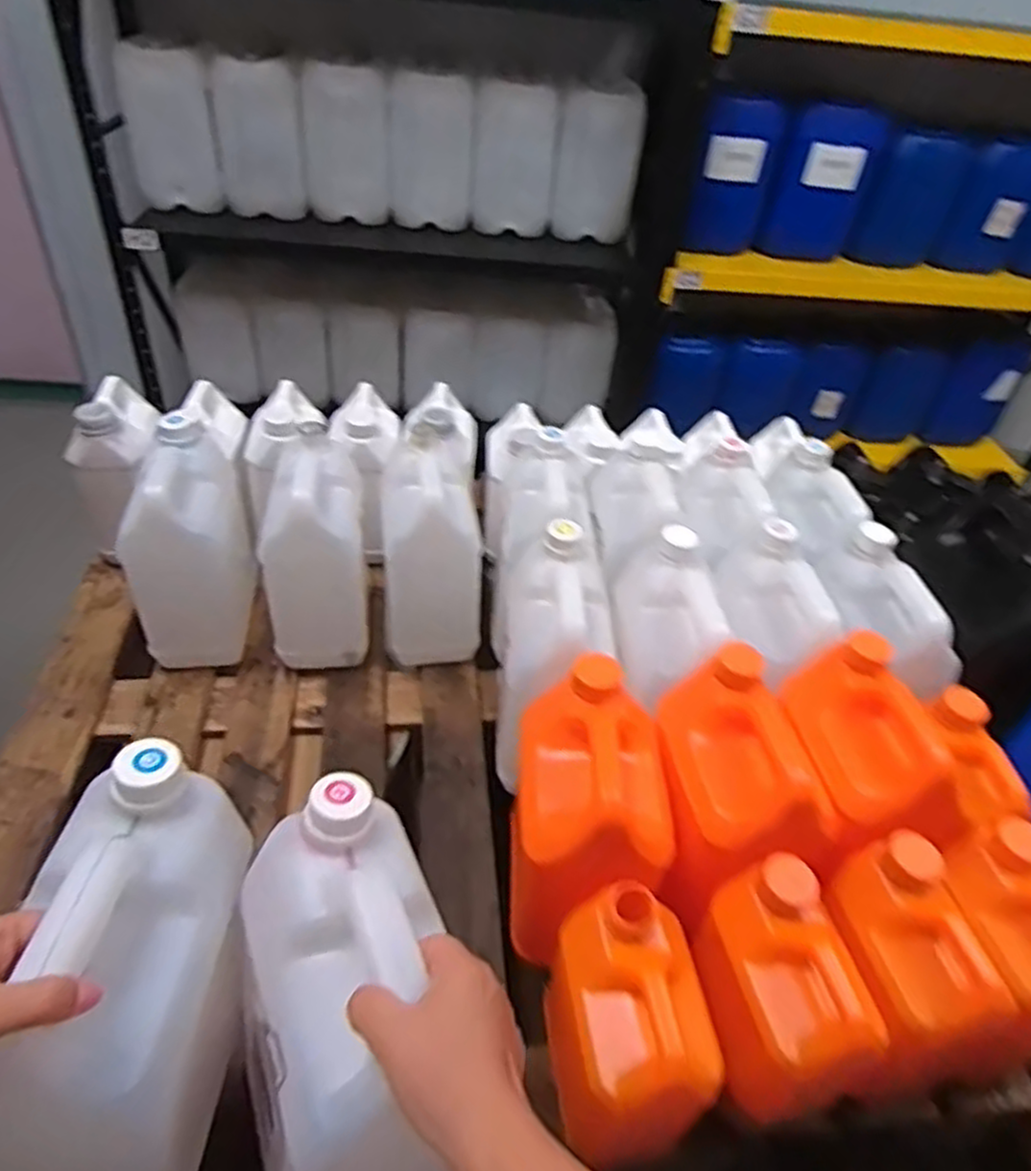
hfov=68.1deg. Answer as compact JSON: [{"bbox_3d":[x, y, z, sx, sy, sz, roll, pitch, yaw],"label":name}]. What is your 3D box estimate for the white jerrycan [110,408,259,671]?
[{"bbox_3d":[-0.438,-0.060,1.036,0.143,0.290,0.217,-8,43,-16],"label":"white jerrycan"}]

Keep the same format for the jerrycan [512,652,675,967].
[{"bbox_3d":[0.063,0.217,0.732,0.123,0.254,0.171,5,41,-3],"label":"jerrycan"}]

